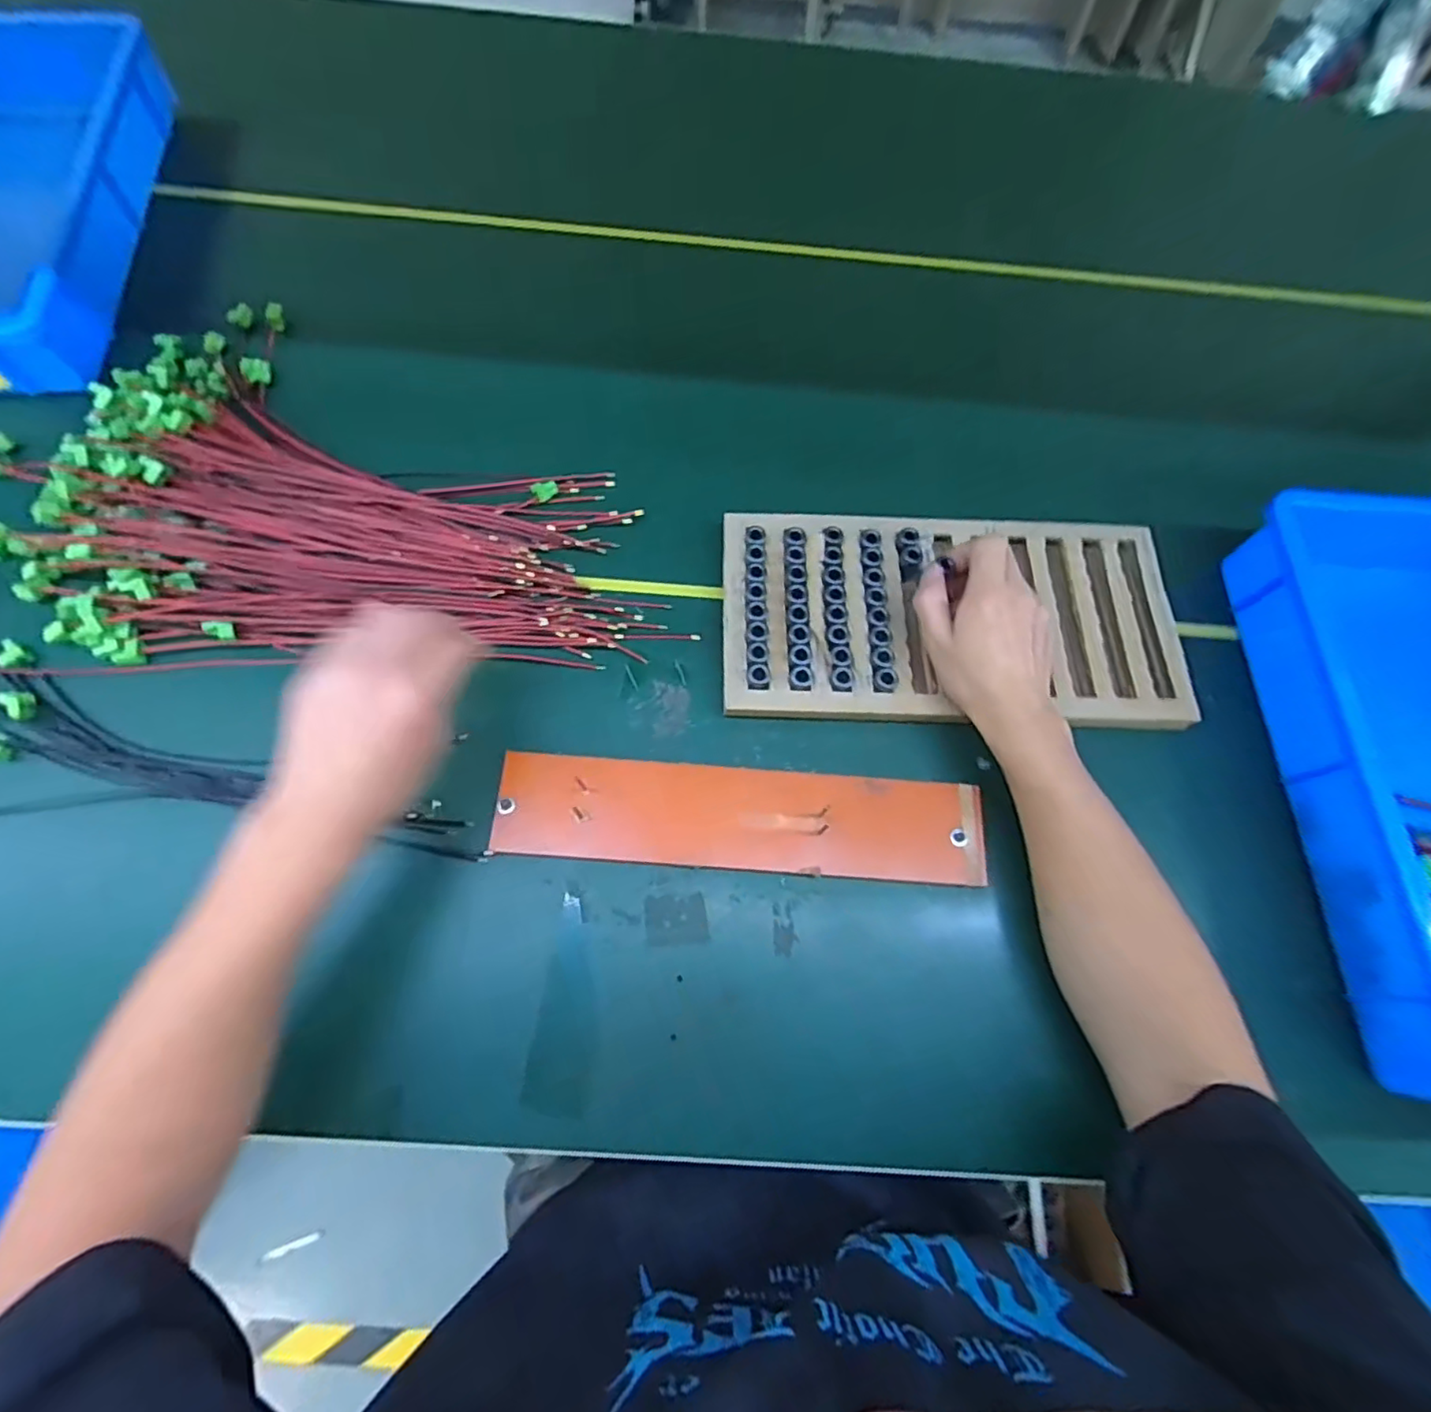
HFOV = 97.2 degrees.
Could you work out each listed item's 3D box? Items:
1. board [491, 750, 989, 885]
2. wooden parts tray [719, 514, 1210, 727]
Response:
[{"bbox_3d":[0.019,0.081,0.455,0.341,0.015,0.070,4,69,-1],"label":"board"},{"bbox_3d":[0.182,-0.073,0.492,0.344,0.025,0.180,-1,70,-3],"label":"wooden parts tray"}]

